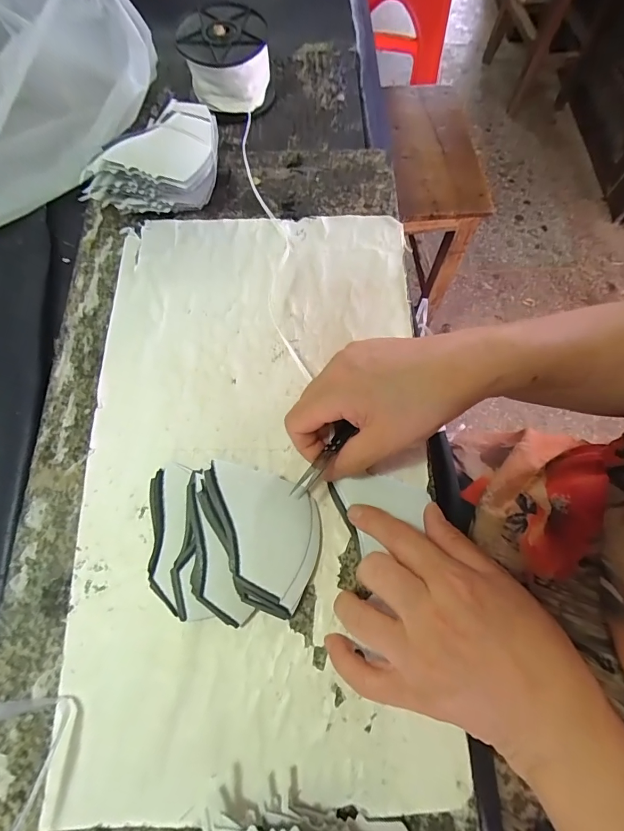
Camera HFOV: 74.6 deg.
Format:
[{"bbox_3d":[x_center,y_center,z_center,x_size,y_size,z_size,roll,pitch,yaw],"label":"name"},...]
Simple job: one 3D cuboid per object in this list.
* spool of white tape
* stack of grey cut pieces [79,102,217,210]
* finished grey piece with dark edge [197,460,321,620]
[{"bbox_3d":[-0.088,-0.369,0.428,0.086,0.060,0.092,-8,70,-4],"label":"spool of white tape"},{"bbox_3d":[-0.143,-0.230,0.371,0.113,0.059,0.085,1,69,0],"label":"stack of grey cut pieces"},{"bbox_3d":[-0.039,0.081,0.278,0.087,0.022,0.080,19,70,7],"label":"finished grey piece with dark edge"}]

